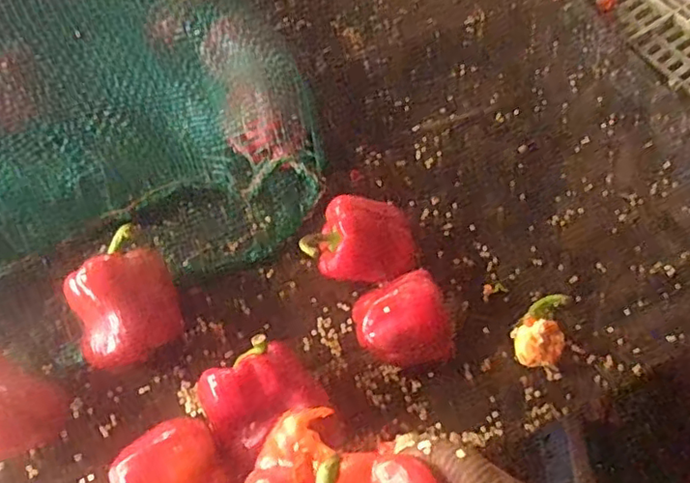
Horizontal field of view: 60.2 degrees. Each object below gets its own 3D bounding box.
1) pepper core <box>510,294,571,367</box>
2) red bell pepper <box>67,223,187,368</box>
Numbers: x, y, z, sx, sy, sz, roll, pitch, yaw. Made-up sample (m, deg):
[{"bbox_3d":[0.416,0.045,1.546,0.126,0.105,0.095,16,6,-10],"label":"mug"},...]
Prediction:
[{"bbox_3d":[0.168,0.074,0.501,0.040,0.039,0.074,36,67,17],"label":"pepper core"},{"bbox_3d":[-0.178,0.051,0.483,0.082,0.076,0.098,-30,66,-16],"label":"red bell pepper"}]

